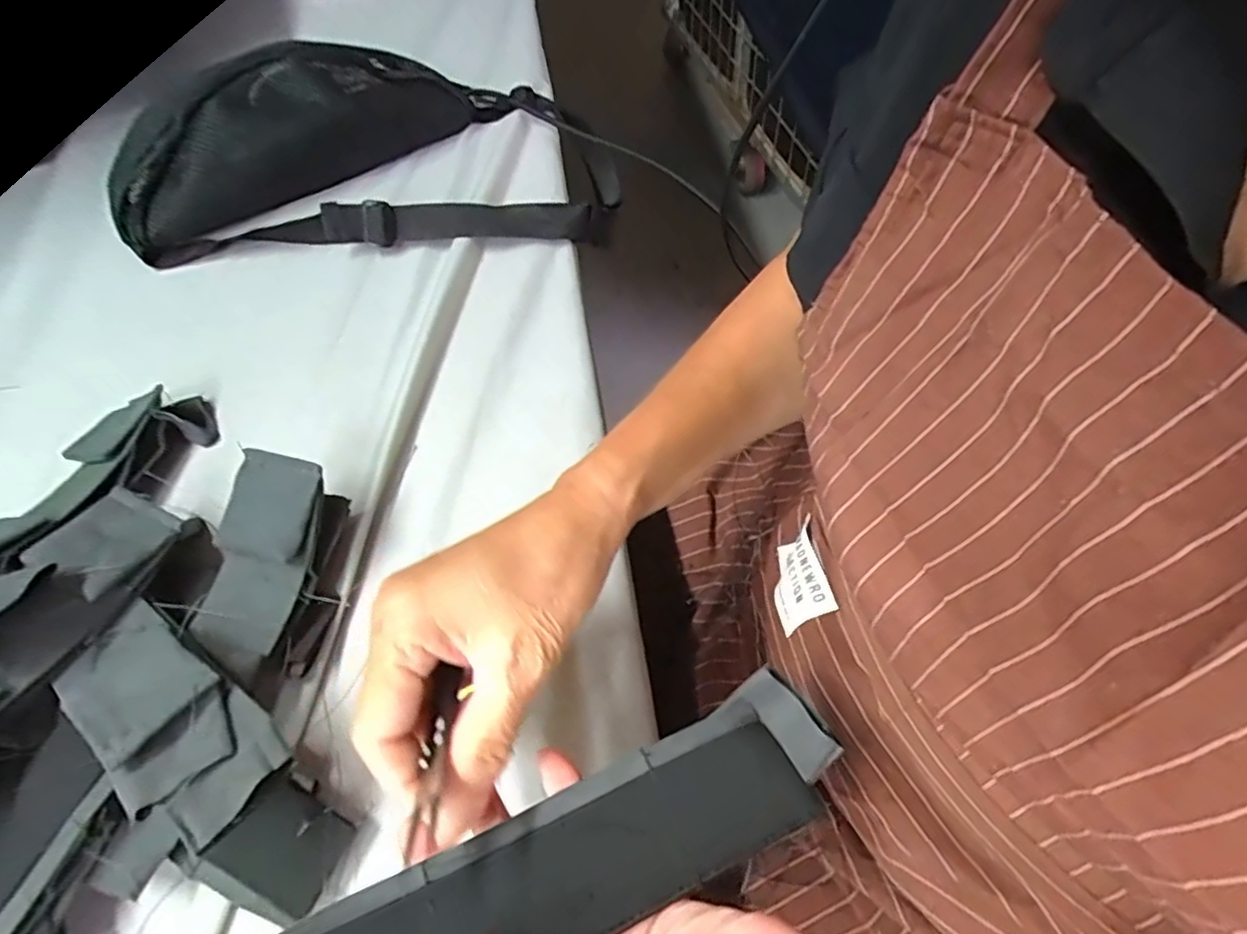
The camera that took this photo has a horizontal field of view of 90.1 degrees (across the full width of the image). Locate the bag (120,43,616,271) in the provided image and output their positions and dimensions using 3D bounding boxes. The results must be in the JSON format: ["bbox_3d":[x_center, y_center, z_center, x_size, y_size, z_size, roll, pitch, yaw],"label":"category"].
[{"bbox_3d":[-0.200,-0.259,0.508,0.371,0.108,0.202,-1,60,1],"label":"bag"}]

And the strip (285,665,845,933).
[{"bbox_3d":[-0.014,0.131,0.207,0.195,0.013,0.047,-18,60,-22],"label":"strip"}]

